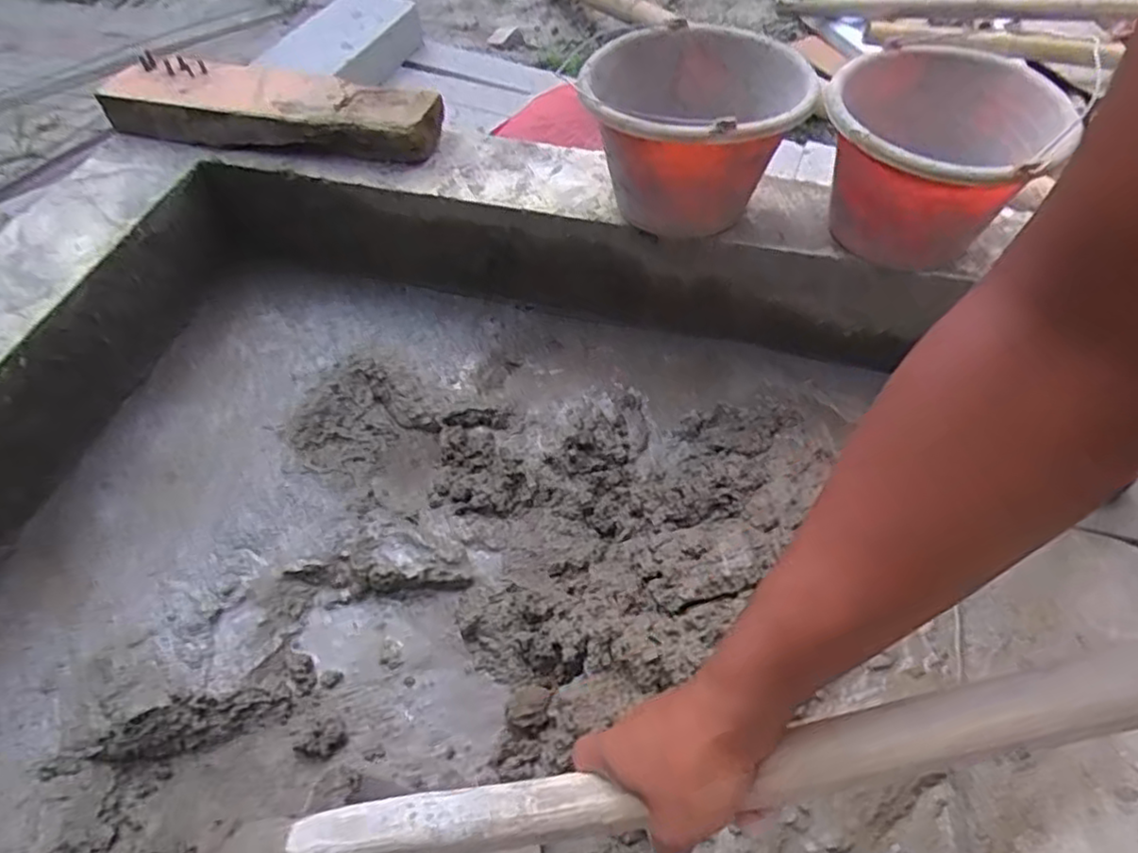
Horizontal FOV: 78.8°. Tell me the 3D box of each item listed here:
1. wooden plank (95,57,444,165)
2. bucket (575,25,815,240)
[{"bbox_3d":[-0.406,-0.435,0.934,0.460,0.066,0.118,6,53,6],"label":"wooden plank"},{"bbox_3d":[0.138,-0.328,0.798,0.228,0.163,0.228,-1,52,1],"label":"bucket"}]

